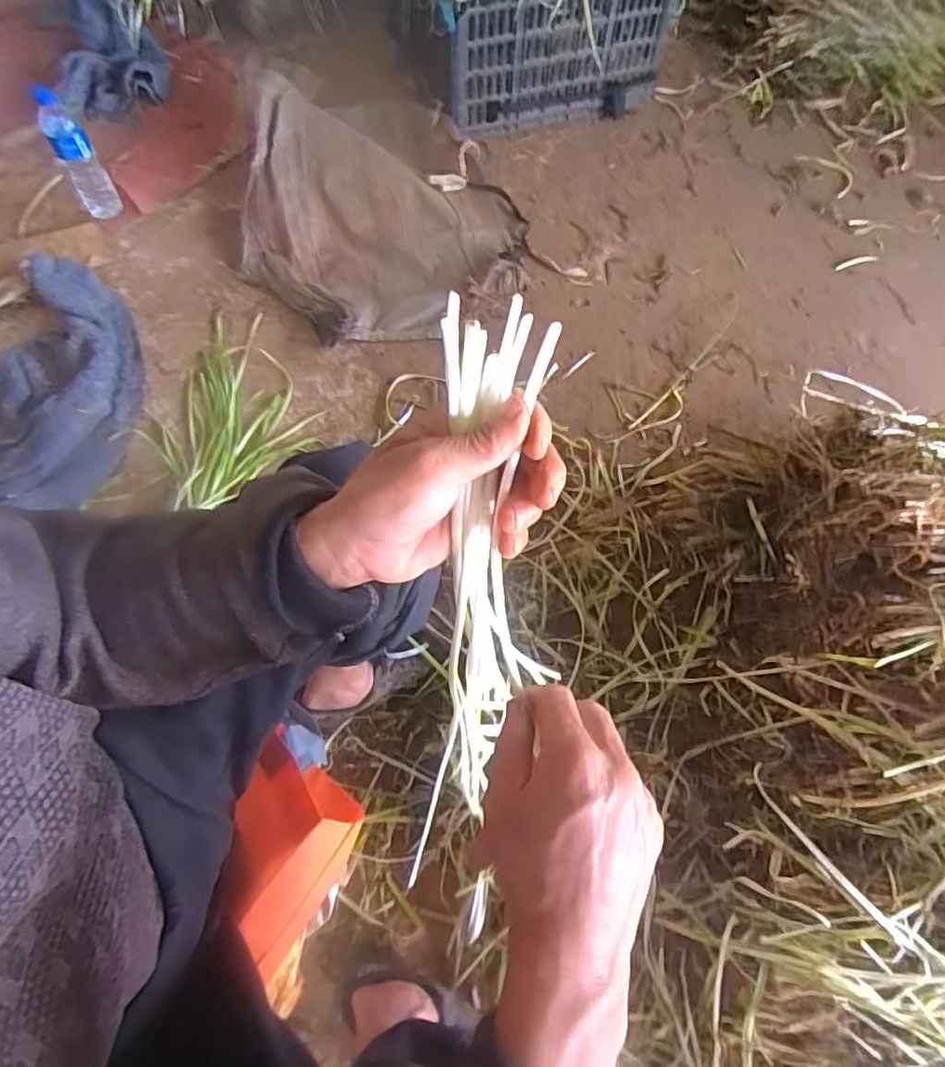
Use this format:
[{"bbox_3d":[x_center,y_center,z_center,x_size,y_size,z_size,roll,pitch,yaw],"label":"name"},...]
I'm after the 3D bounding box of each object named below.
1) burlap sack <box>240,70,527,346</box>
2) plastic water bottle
[{"bbox_3d":[-0.169,-0.612,1.089,0.496,0.093,0.576,-4,65,-4],"label":"burlap sack"},{"bbox_3d":[-0.699,-0.667,1.046,0.062,0.181,0.077,-31,70,-16],"label":"plastic water bottle"}]

